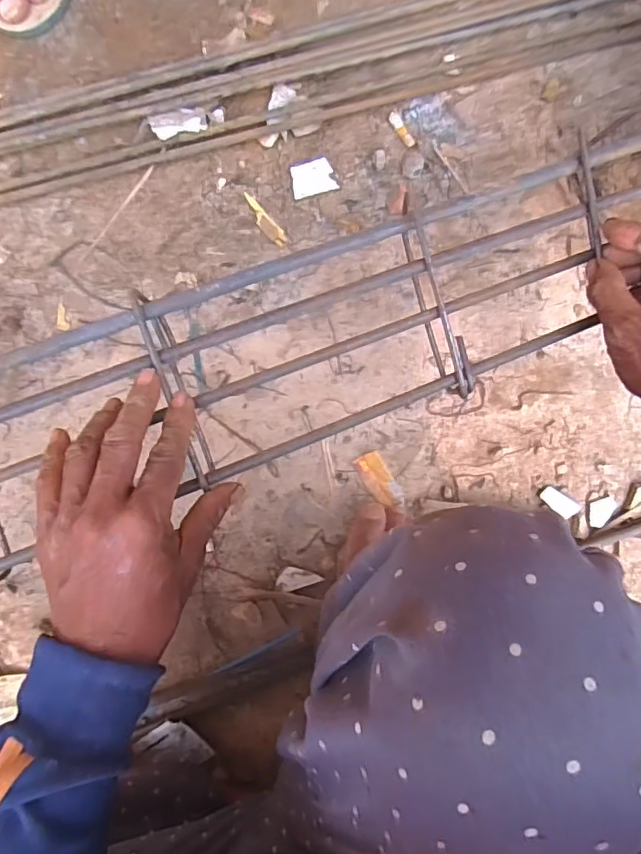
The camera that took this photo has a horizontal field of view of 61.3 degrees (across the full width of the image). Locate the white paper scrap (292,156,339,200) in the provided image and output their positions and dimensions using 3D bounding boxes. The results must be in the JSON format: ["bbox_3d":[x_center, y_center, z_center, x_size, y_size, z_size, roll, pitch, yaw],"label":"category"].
[{"bbox_3d":[-0.007,-0.260,0.564,0.045,0.010,0.035,-14,95,-6],"label":"white paper scrap"}]

